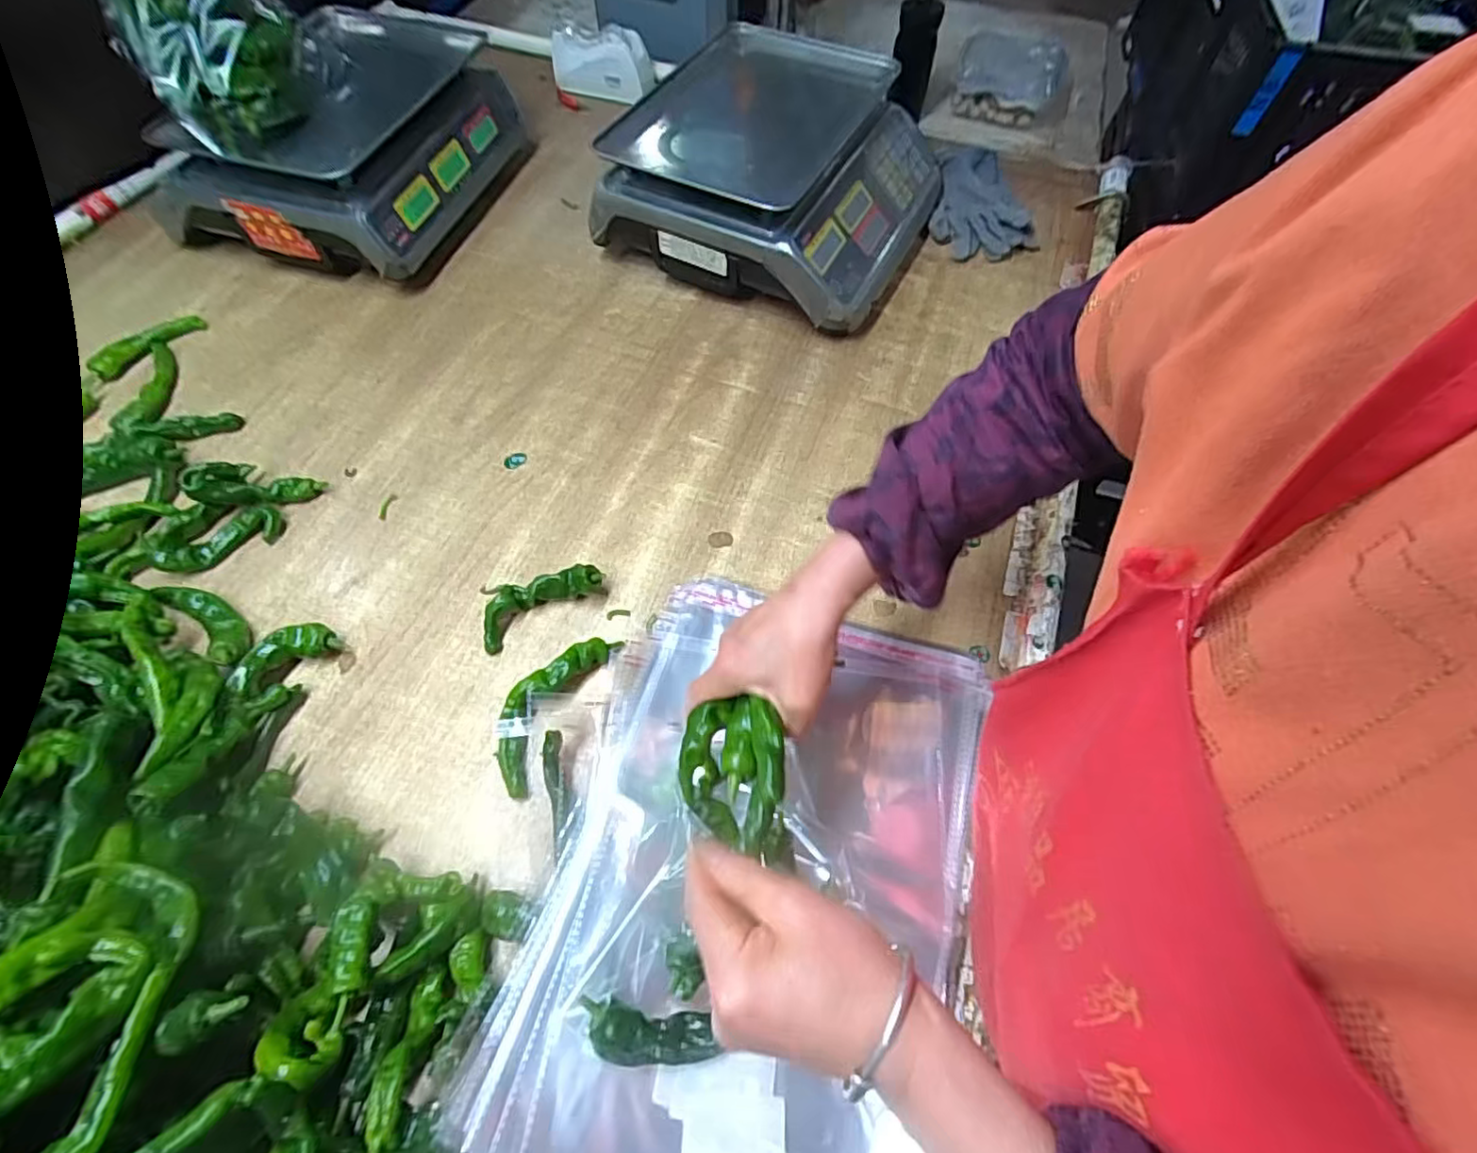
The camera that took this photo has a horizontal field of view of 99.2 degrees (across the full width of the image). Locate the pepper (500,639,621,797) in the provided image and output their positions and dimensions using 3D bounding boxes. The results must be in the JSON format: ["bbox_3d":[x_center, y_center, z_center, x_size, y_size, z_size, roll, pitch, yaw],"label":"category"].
[{"bbox_3d":[-0.150,0.095,0.485,0.044,0.037,0.135,23,62,12],"label":"pepper"}]

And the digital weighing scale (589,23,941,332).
[{"bbox_3d":[0.050,-0.480,0.756,0.331,0.133,0.350,24,64,11],"label":"digital weighing scale"}]

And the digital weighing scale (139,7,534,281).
[{"bbox_3d":[-0.479,-0.531,0.774,0.323,0.137,0.350,13,60,7],"label":"digital weighing scale"}]

